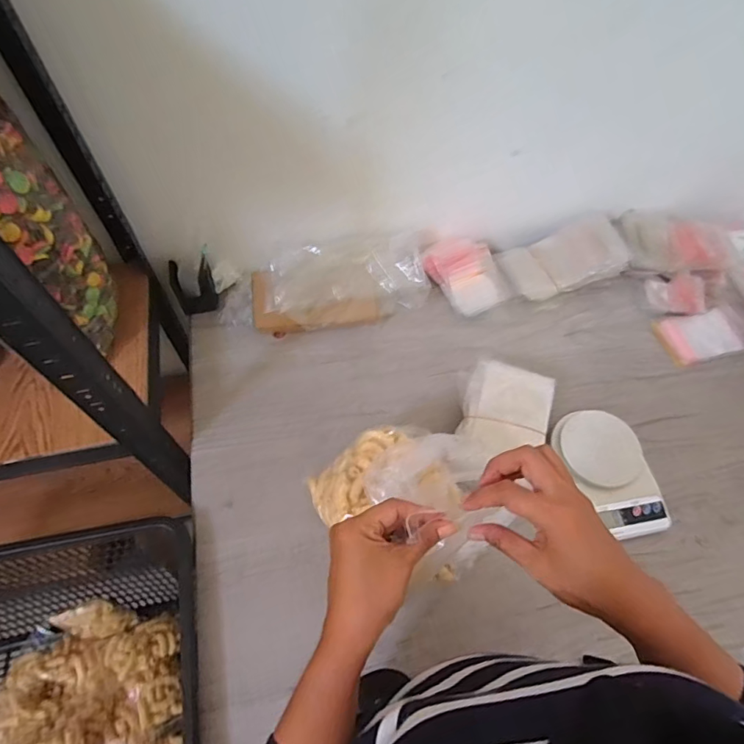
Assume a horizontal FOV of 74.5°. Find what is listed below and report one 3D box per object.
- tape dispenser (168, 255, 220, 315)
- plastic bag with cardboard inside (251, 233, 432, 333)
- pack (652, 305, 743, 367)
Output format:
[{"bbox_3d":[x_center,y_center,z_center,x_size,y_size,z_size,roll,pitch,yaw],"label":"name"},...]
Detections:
[{"bbox_3d":[-0.293,-0.145,0.807,0.068,0.088,0.056,-20,63,-13],"label":"tape dispenser"},{"bbox_3d":[-0.052,-0.139,0.800,0.287,0.092,0.126,-15,62,-11],"label":"plastic bag with cardboard inside"},{"bbox_3d":[0.568,-0.064,0.832,0.165,0.016,0.083,-12,62,-9],"label":"pack"}]

